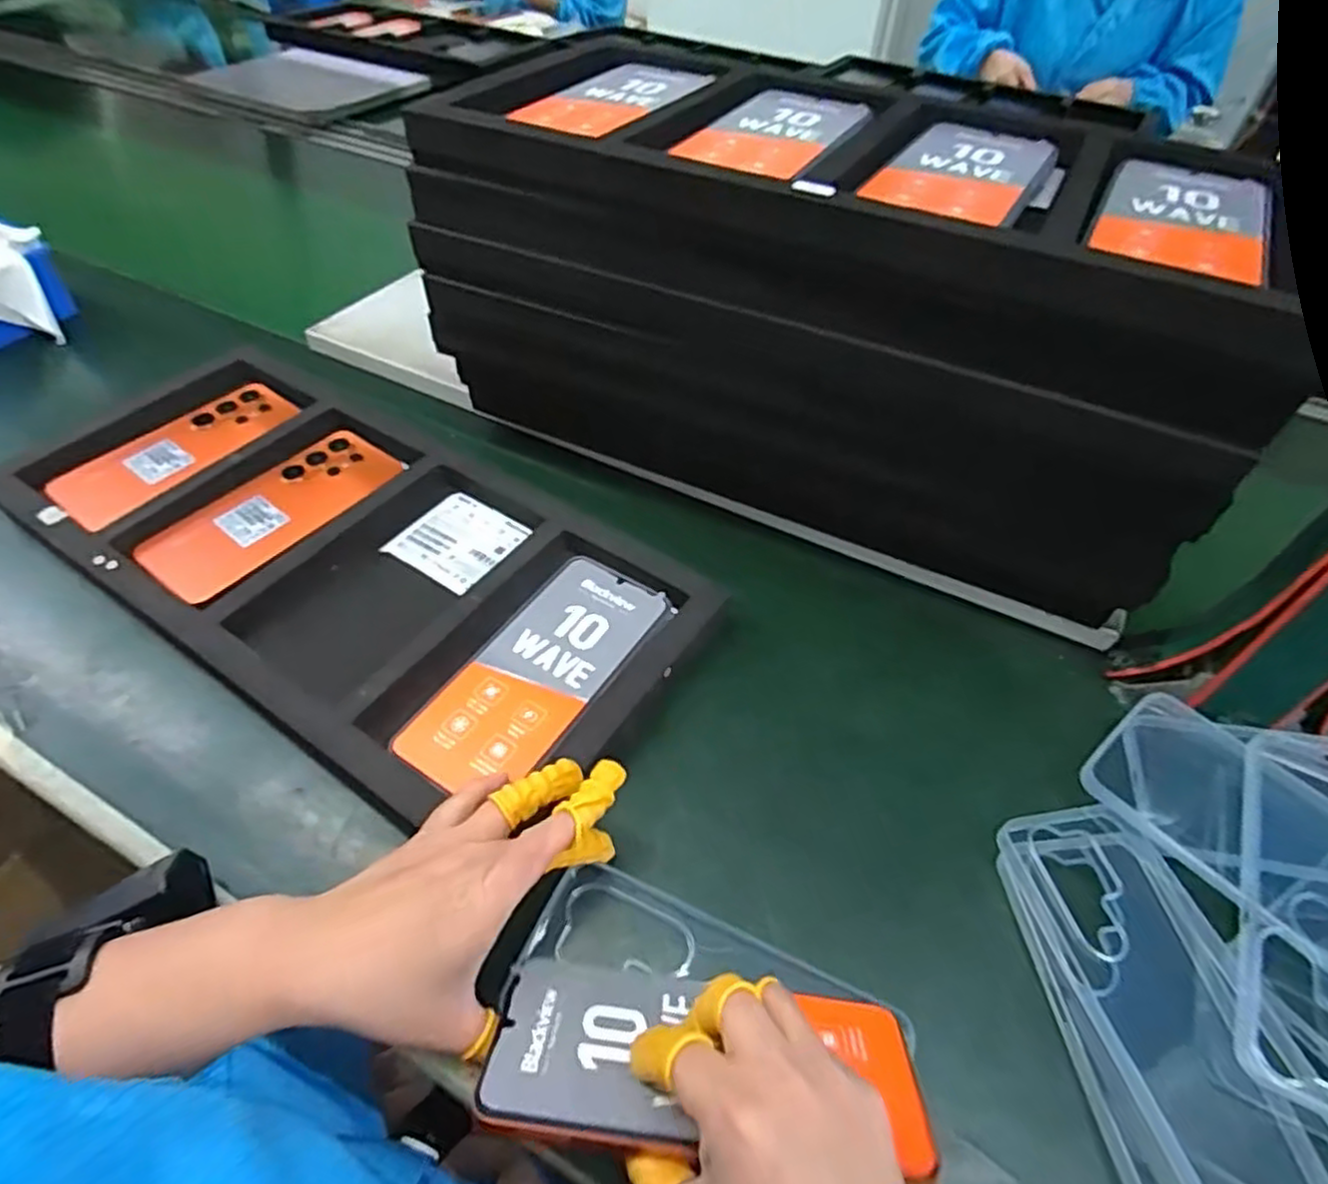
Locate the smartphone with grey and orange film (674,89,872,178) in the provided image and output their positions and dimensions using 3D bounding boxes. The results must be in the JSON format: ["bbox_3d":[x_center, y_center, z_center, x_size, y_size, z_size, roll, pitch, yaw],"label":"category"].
[{"bbox_3d":[0.069,-0.281,0.442,0.074,0.006,0.148,23,51,17],"label":"smartphone with grey and orange film"}]

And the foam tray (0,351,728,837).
[{"bbox_3d":[-0.225,-0.029,0.490,0.491,0.033,0.206,28,52,20],"label":"foam tray"}]

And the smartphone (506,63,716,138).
[{"bbox_3d":[-0.030,-0.329,0.482,0.068,0.005,0.164,24,51,17],"label":"smartphone"}]

